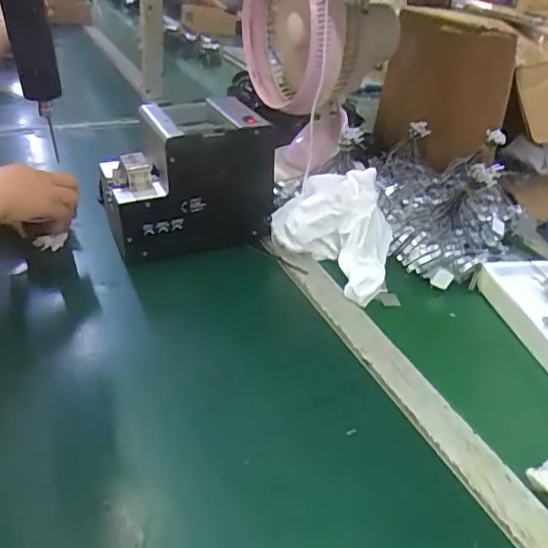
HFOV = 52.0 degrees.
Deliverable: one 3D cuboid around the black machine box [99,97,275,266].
[{"bbox_3d":[-0.106,-0.115,0.669,0.182,0.143,0.134,-5,33,-19],"label":"black machine box"}]

